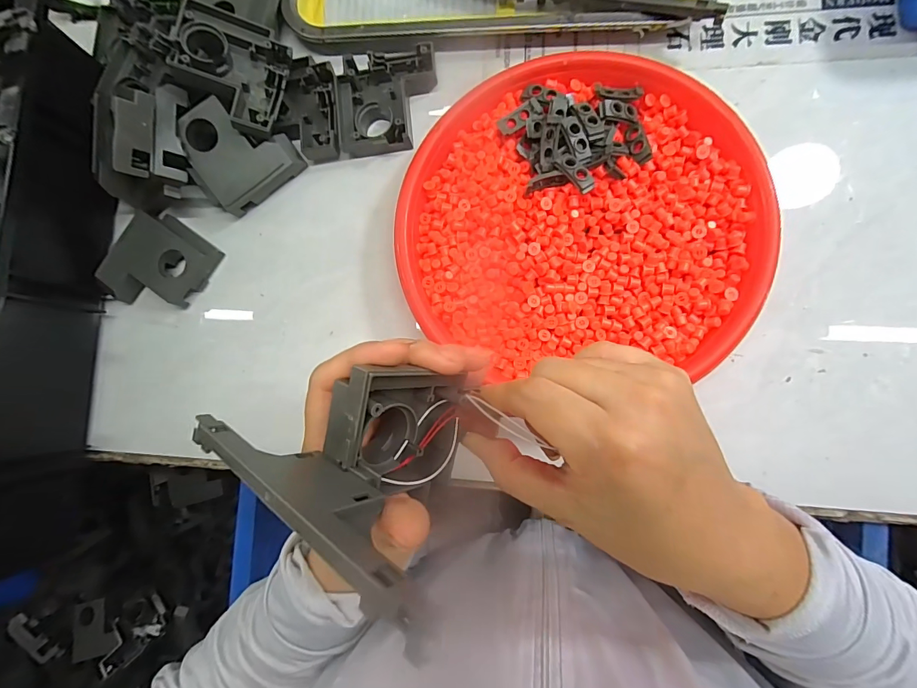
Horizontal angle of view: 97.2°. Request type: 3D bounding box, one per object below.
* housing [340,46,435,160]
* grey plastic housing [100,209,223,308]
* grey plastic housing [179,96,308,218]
[{"bbox_3d":[-0.058,-0.195,0.330,0.078,0.019,0.081,0,86,8],"label":"housing"},{"bbox_3d":[-0.252,-0.065,0.342,0.075,0.031,0.078,31,90,9],"label":"grey plastic housing"},{"bbox_3d":[-0.177,-0.156,0.326,0.072,0.021,0.074,-34,105,2],"label":"grey plastic housing"}]

